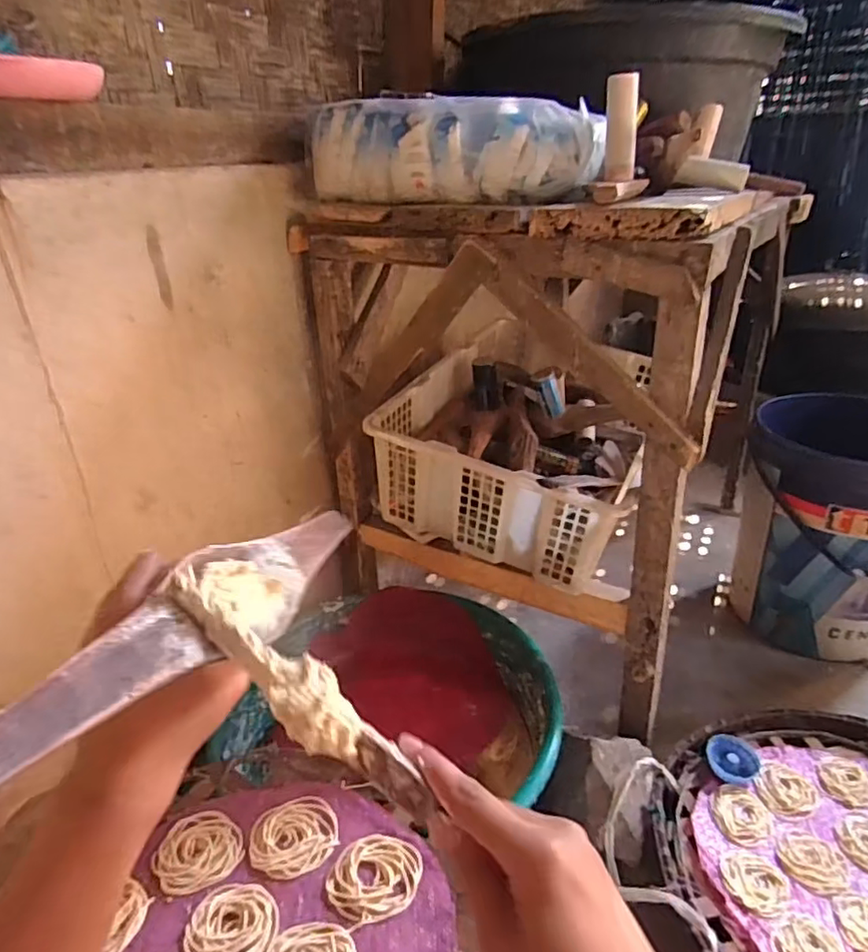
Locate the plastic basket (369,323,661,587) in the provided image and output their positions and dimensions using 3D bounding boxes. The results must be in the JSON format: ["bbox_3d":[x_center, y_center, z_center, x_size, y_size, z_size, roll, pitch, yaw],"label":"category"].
[{"bbox_3d":[0.150,-0.048,0.956,0.339,0.192,0.461,10,30,23],"label":"plastic basket"}]

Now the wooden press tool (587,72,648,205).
[{"bbox_3d":[0.216,-0.378,0.700,0.054,0.122,0.044,5,28,14],"label":"wooden press tool"}]

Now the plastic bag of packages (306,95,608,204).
[{"bbox_3d":[0.019,-0.404,0.773,0.340,0.104,0.173,19,34,35],"label":"plastic bag of packages"}]

